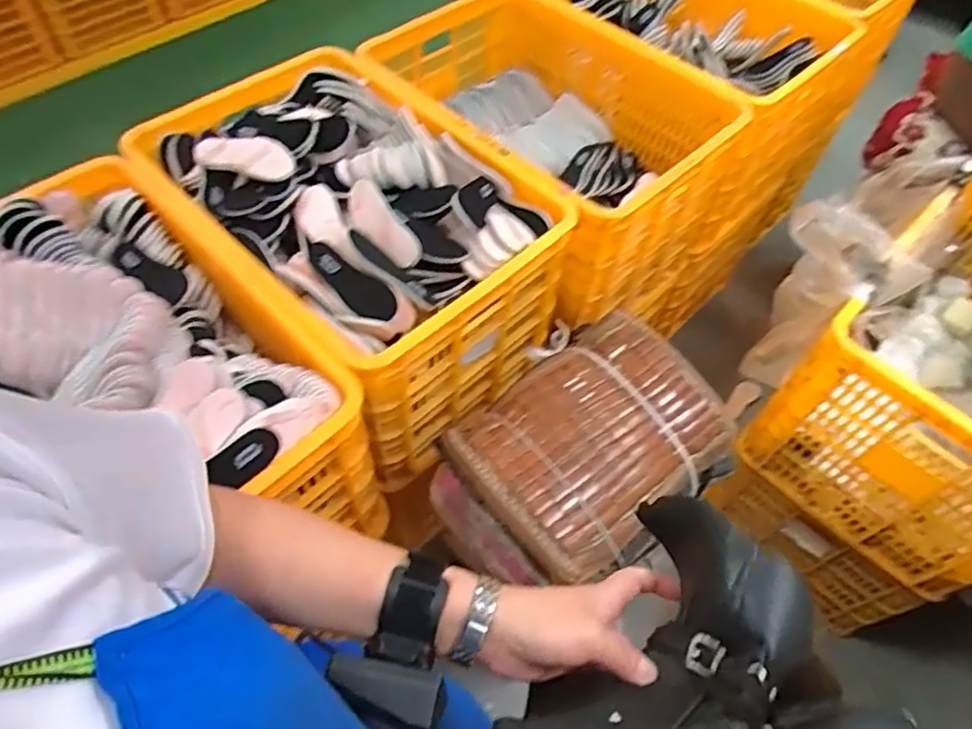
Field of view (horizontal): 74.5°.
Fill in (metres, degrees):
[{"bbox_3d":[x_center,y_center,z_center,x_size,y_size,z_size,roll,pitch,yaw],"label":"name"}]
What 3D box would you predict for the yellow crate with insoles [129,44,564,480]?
[{"bbox_3d":[-0.190,-0.191,1.065,0.614,0.324,0.432,40,63,21],"label":"yellow crate with insoles"}]

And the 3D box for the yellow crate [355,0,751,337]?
[{"bbox_3d":[0.129,-0.402,1.305,0.588,0.401,0.471,41,63,22],"label":"yellow crate"}]

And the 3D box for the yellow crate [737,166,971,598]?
[{"bbox_3d":[0.850,-0.011,1.122,0.656,0.422,0.413,-35,64,-23],"label":"yellow crate"}]

